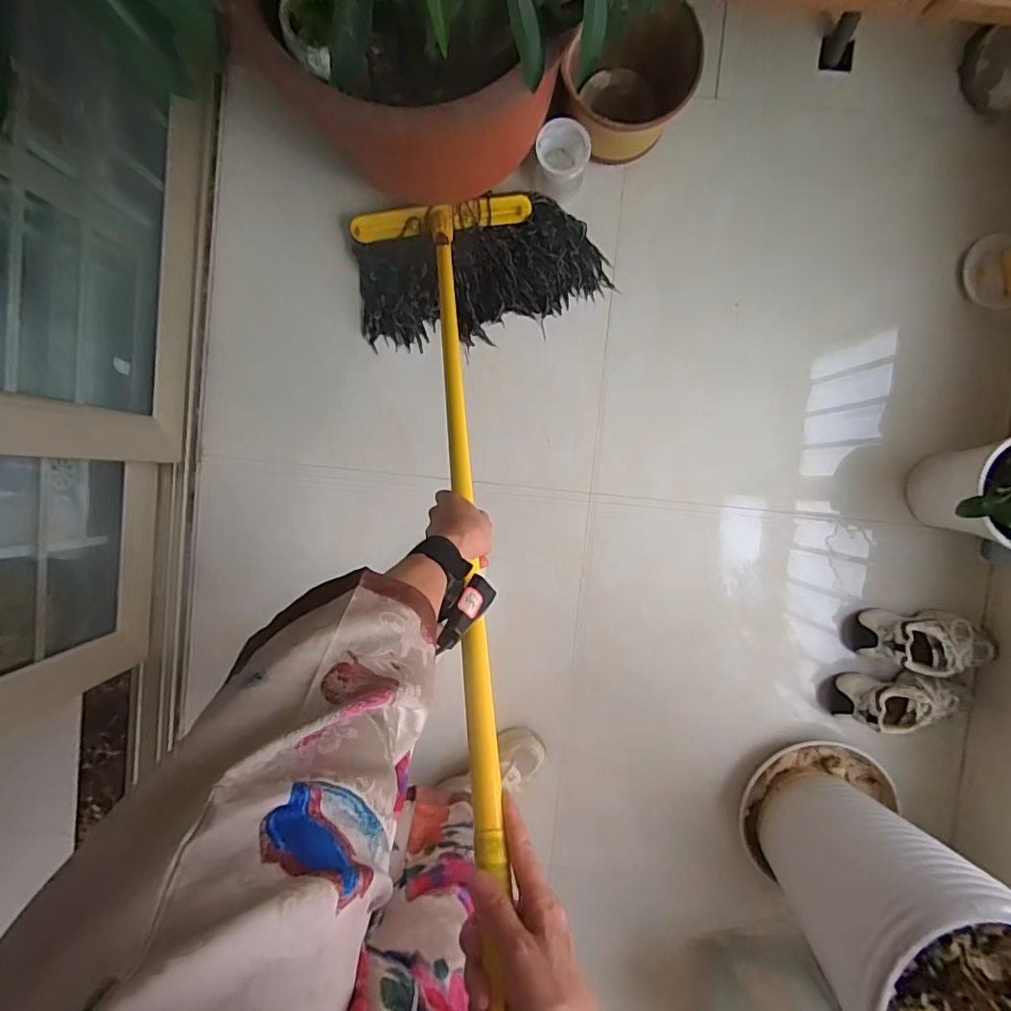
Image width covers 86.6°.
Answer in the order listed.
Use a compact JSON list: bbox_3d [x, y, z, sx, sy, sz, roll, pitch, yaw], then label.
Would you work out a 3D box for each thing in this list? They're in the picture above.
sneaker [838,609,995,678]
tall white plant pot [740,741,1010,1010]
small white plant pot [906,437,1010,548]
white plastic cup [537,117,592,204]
[{"bbox_3d":[0.824,0.271,1.050,0.272,0.103,0.118,3,94,0],"label":"sneaker"},{"bbox_3d":[0.631,0.648,0.898,0.263,0.448,0.289,0,94,0],"label":"tall white plant pot"},{"bbox_3d":[0.883,-0.027,0.966,0.176,0.261,0.190,0,94,0],"label":"small white plant pot"},{"bbox_3d":[0.104,-0.635,0.989,0.092,0.087,0.094,0,94,0],"label":"white plastic cup"}]

